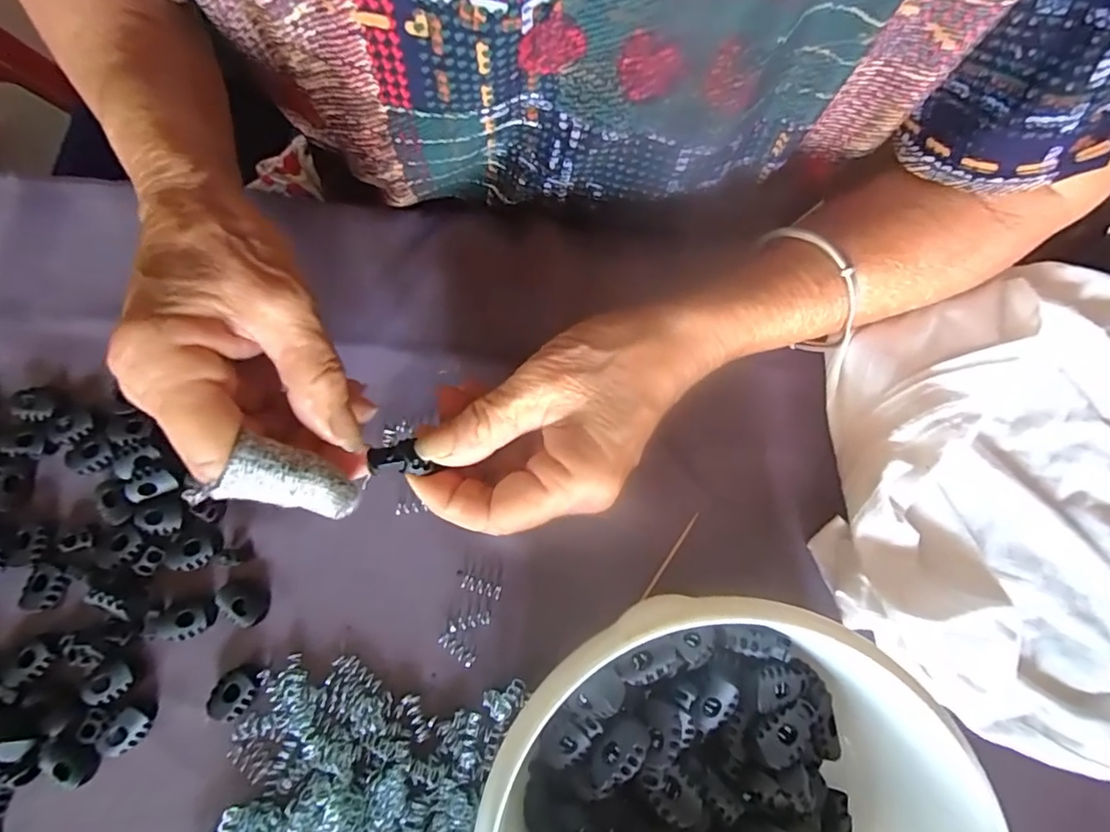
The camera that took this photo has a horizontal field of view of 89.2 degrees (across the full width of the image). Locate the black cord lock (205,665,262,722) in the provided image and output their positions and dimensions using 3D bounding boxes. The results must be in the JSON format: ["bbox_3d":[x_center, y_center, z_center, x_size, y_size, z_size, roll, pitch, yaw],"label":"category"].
[{"bbox_3d":[-0.140,0.121,0.247,0.016,0.008,0.024,34,78,8],"label":"black cord lock"}]

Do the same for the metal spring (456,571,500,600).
[{"bbox_3d":[-0.036,0.078,0.258,0.022,0.004,0.006,19,77,4],"label":"metal spring"}]

